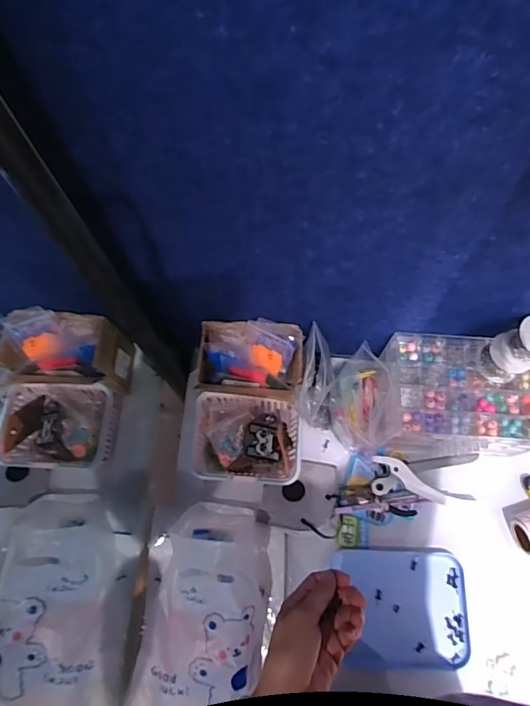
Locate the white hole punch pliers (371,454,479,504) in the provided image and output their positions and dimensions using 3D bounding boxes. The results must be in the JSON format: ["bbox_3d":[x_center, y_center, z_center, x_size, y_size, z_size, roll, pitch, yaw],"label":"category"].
[{"bbox_3d":[0.240,0.189,0.722,0.158,0.034,0.065,-1,71,0],"label":"white hole punch pliers"}]

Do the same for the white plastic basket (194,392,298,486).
[{"bbox_3d":[-0.028,0.129,0.714,0.162,0.067,0.127,3,71,2],"label":"white plastic basket"}]

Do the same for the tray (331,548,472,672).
[{"bbox_3d":[0.196,0.360,0.677,0.177,0.016,0.151,0,71,1],"label":"tray"}]

